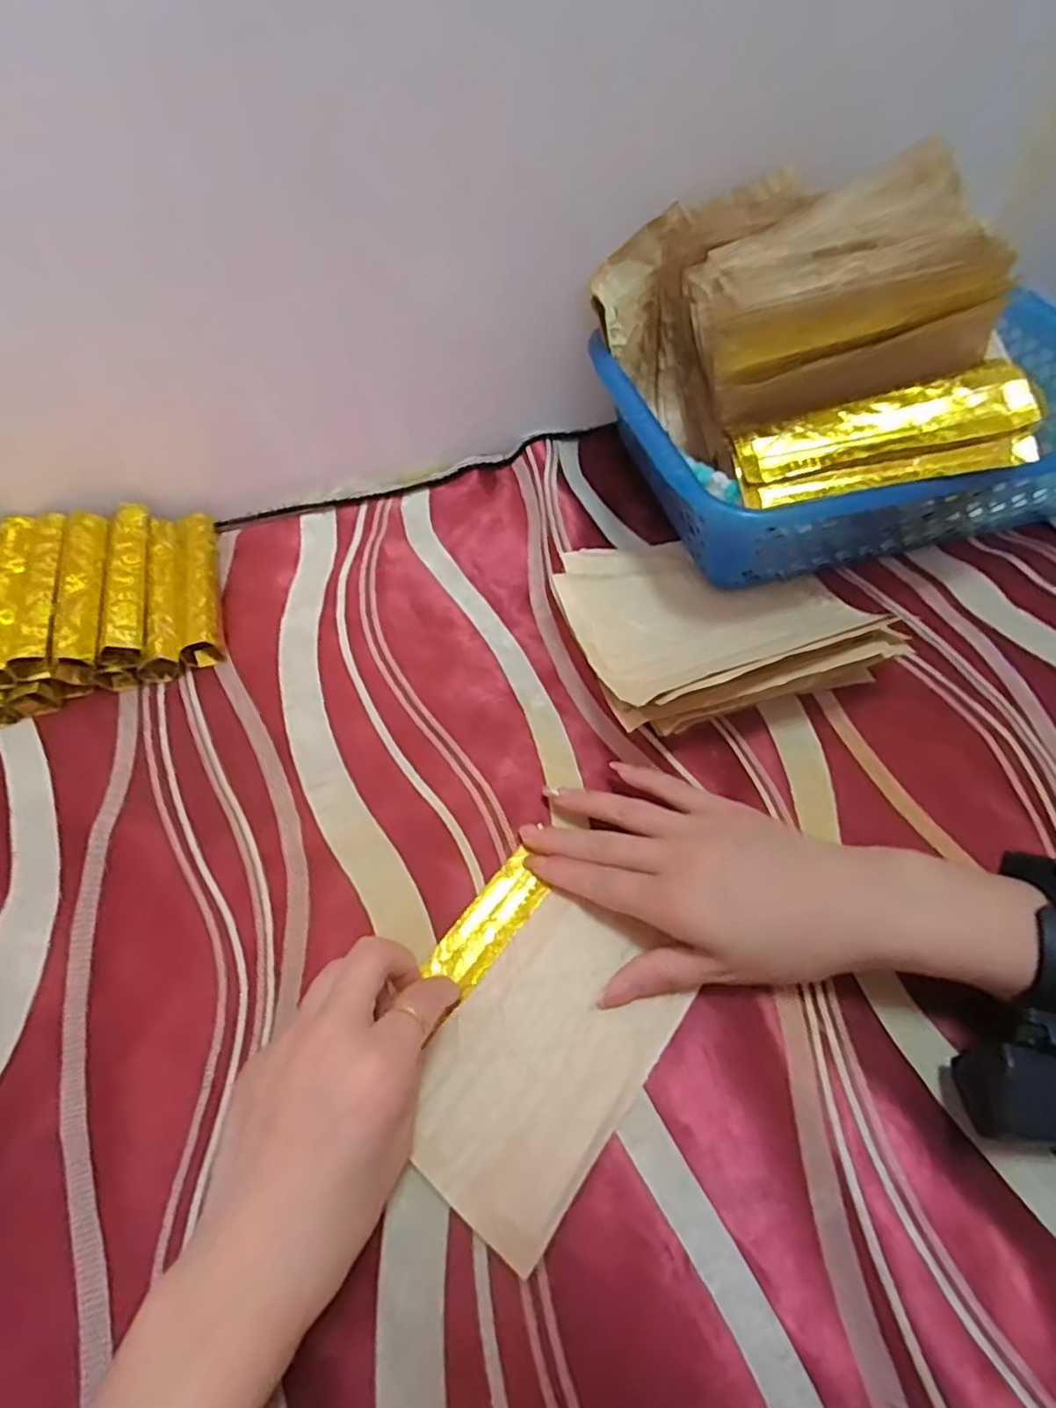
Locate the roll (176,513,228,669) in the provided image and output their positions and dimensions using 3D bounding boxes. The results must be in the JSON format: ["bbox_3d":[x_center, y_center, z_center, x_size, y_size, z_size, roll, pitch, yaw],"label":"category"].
[{"bbox_3d":[-0.229,-0.086,0.463,0.024,0.026,0.135,-14,56,-6],"label":"roll"}]

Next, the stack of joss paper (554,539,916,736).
[{"bbox_3d":[0.111,-0.061,0.399,0.170,0.060,0.159,-16,57,-7],"label":"stack of joss paper"}]

